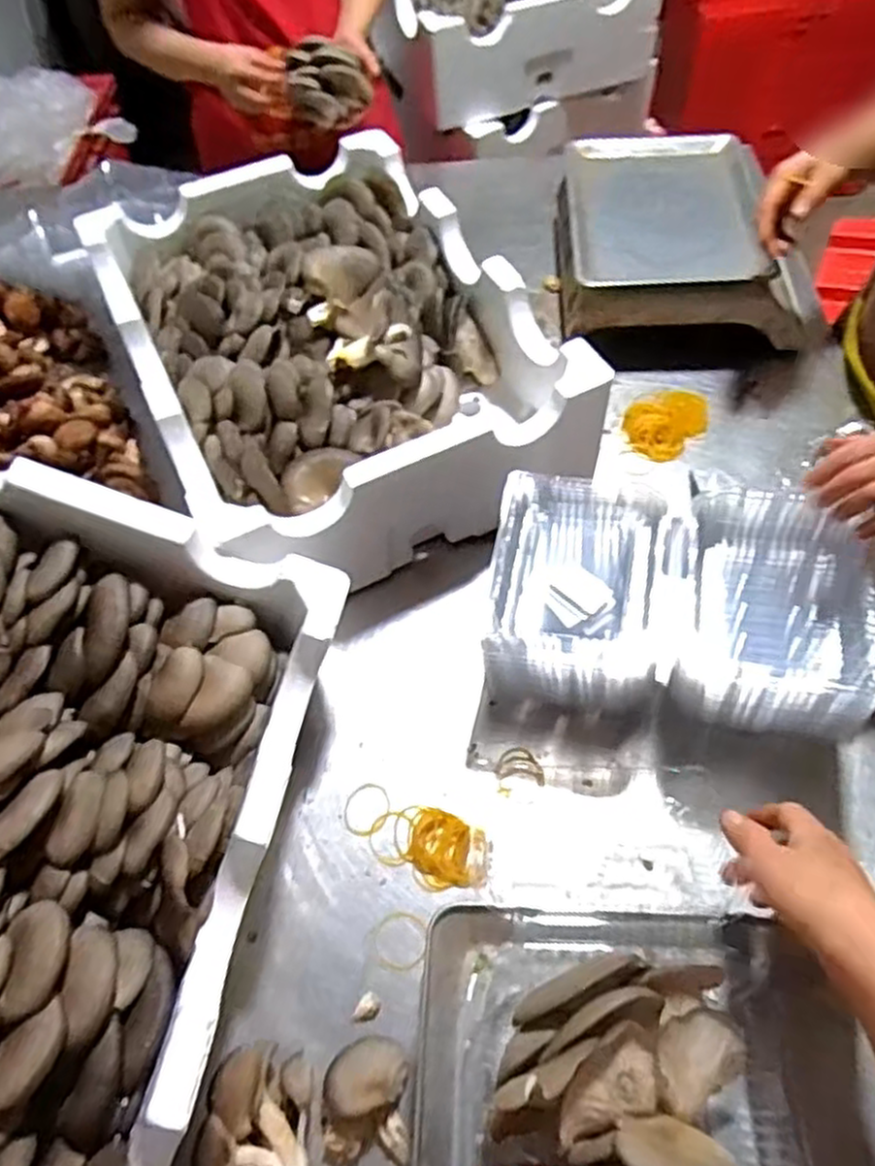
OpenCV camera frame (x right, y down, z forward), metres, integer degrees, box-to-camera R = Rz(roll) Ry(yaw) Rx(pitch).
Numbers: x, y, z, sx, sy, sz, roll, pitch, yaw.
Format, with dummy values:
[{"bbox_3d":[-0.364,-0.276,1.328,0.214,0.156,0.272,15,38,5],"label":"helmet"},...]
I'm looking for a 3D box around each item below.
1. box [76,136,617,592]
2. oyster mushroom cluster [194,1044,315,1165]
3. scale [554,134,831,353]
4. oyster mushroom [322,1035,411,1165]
[{"bbox_3d":[-0.131,-0.278,0.914,0.412,0.163,0.578,-24,59,-12],"label":"box"},{"bbox_3d":[-0.132,0.404,0.553,0.084,0.031,0.123,-4,57,1],"label":"oyster mushroom cluster"},{"bbox_3d":[0.329,-0.463,1.038,0.334,0.111,0.360,0,57,4],"label":"scale"},{"bbox_3d":[-0.054,0.380,0.565,0.068,0.035,0.081,-2,57,2],"label":"oyster mushroom"}]

